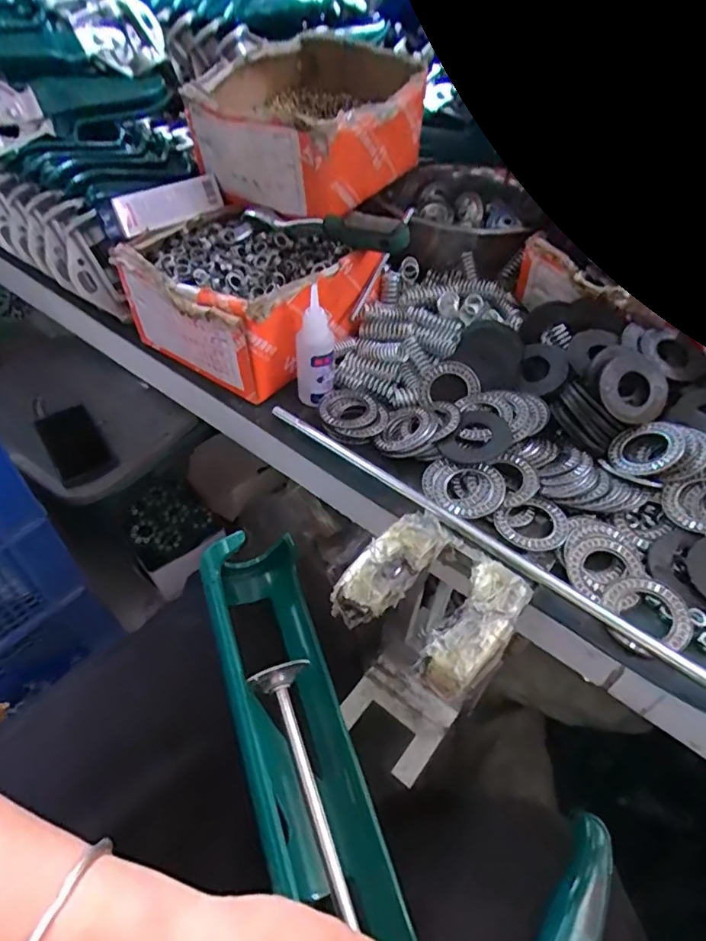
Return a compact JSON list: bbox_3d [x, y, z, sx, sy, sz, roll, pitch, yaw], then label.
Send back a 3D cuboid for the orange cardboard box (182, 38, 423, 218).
[{"bbox_3d":[-0.033,-0.280,0.438,0.151,0.082,0.167,31,54,24],"label":"orange cardboard box"}]

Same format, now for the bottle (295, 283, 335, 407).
[{"bbox_3d":[-0.025,-0.081,0.355,0.025,0.070,0.019,-3,47,-5],"label":"bottle"}]

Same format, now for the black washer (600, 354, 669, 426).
[{"bbox_3d":[0.175,-0.051,0.338,0.043,0.043,0.008,-11,5,-3],"label":"black washer"}]

